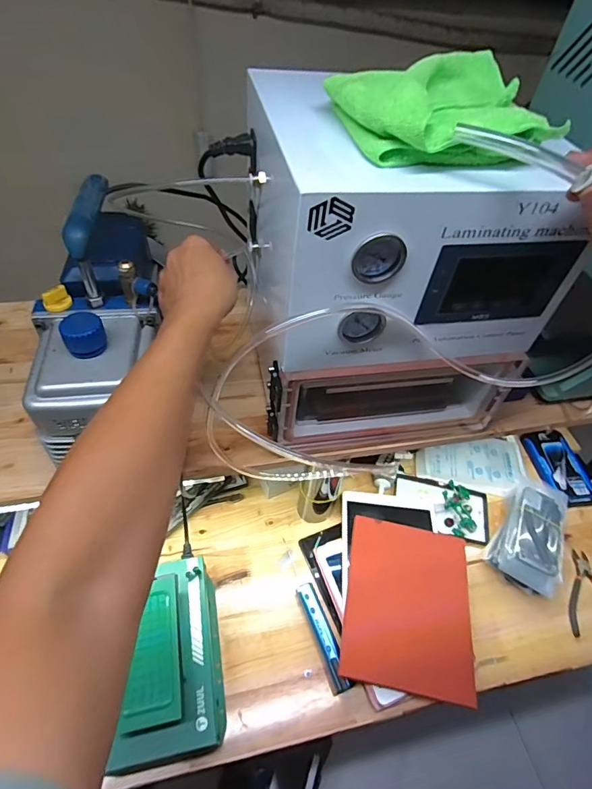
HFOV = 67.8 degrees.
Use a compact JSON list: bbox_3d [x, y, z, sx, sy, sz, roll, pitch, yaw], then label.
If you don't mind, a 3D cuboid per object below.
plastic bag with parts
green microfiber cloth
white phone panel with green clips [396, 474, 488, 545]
[{"bbox_3d":[0.431,0.250,0.805,0.106,0.043,0.223,29,53,17],"label":"plastic bag with parts"},{"bbox_3d":[0.124,-0.232,0.359,0.163,0.046,0.143,-14,53,-18],"label":"green microfiber cloth"},{"bbox_3d":[0.281,0.214,0.851,0.180,0.032,0.107,15,50,6],"label":"white phone panel with green clips"}]

